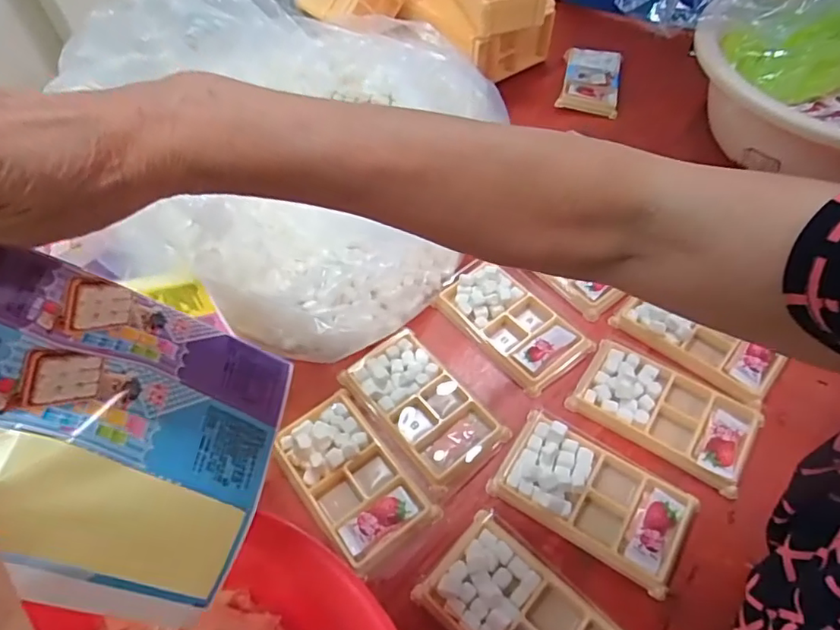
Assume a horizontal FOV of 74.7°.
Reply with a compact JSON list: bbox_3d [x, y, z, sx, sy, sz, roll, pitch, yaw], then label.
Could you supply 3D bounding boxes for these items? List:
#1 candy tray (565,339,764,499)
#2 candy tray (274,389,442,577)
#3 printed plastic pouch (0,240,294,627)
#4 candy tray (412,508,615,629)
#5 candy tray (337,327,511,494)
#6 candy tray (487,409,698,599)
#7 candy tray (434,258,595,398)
[{"bbox_3d":[0.201,0.079,0.455,0.136,0.024,0.078,29,61,22],"label":"candy tray"},{"bbox_3d":[-0.054,0.124,0.431,0.076,0.021,0.133,-33,59,-19],"label":"candy tray"},{"bbox_3d":[-0.129,0.039,0.217,0.023,0.156,0.125,-31,41,35],"label":"printed plastic pouch"},{"bbox_3d":[0.070,0.205,0.364,0.079,0.013,0.138,-40,62,-23],"label":"candy tray"},{"bbox_3d":[0.000,0.074,0.463,0.085,0.013,0.135,-35,60,-20],"label":"candy tray"},{"bbox_3d":[0.129,0.133,0.413,0.135,0.016,0.076,27,60,21],"label":"candy tray"},{"bbox_3d":[0.084,0.003,0.508,0.077,0.015,0.136,-35,60,-20],"label":"candy tray"}]

